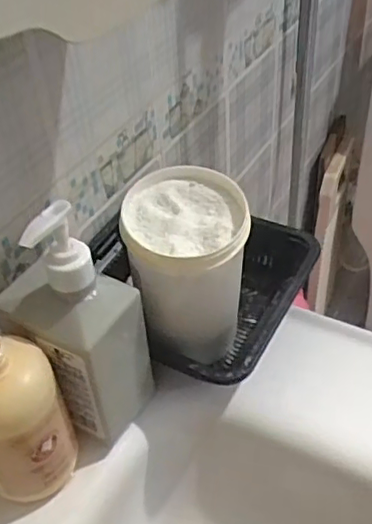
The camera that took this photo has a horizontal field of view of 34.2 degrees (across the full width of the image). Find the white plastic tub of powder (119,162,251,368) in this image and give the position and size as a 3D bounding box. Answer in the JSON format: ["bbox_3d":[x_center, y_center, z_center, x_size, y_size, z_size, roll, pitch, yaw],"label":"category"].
[{"bbox_3d":[0.004,0.008,0.472,0.091,0.118,0.107,-7,43,-3],"label":"white plastic tub of powder"}]

